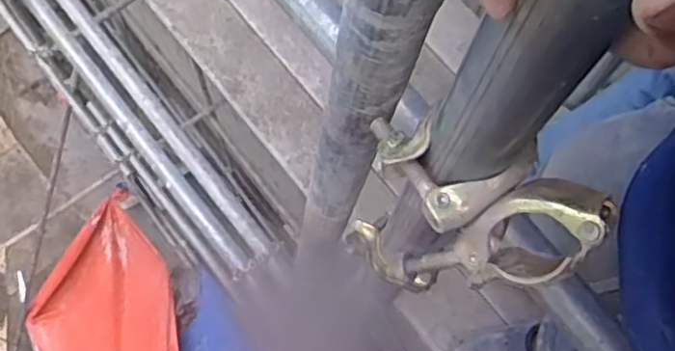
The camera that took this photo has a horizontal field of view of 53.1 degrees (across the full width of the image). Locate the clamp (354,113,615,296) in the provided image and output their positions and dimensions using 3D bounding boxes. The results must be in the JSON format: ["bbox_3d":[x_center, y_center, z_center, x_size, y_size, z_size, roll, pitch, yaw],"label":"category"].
[{"bbox_3d":[0.073,0.025,0.385,0.134,0.099,0.078,24,72,4],"label":"clamp"}]

